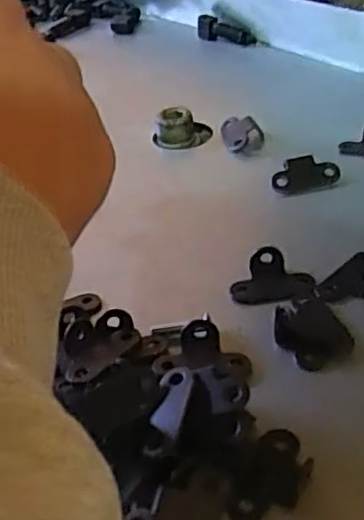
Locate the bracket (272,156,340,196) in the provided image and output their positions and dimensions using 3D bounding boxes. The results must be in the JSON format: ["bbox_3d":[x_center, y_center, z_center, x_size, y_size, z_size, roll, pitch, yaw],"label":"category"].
[{"bbox_3d":[0.051,-0.036,0.286,0.028,0.010,0.017,-13,39,-19],"label":"bracket"}]

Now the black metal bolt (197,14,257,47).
[{"bbox_3d":[0.028,-0.146,0.433,0.040,0.013,0.012,19,45,30],"label":"black metal bolt"}]

